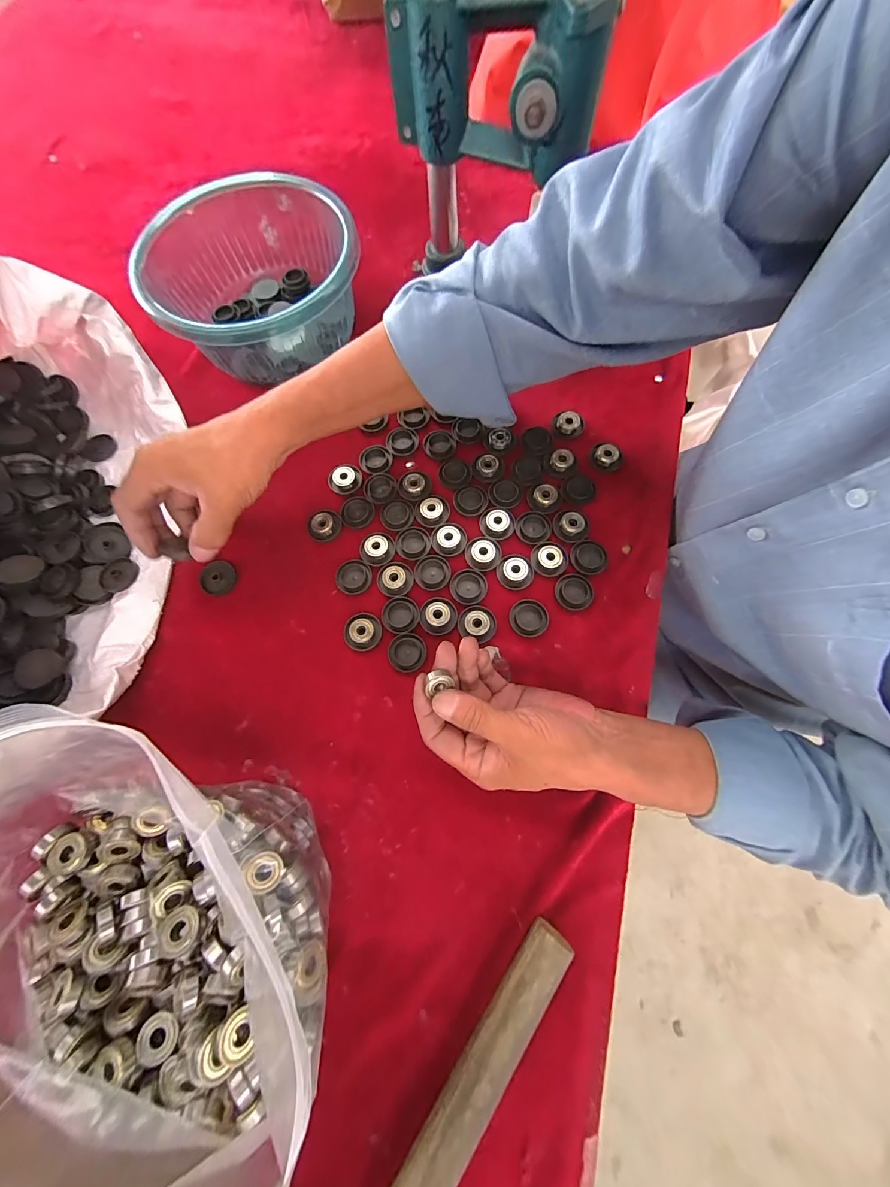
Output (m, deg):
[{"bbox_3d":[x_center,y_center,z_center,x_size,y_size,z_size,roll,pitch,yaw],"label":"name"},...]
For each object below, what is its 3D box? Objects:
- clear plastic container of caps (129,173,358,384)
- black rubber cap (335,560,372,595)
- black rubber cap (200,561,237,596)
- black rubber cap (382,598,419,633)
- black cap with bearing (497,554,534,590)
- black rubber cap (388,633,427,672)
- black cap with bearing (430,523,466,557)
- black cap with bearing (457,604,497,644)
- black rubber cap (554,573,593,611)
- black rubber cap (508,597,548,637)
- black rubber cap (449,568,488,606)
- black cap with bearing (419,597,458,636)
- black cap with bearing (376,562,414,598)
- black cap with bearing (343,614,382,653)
[{"bbox_3d":[-0.189,-0.317,0.398,0.201,0.089,0.204,-15,73,-3],"label":"clear plastic container of caps"},{"bbox_3d":[-0.085,-0.016,0.352,0.032,0.004,0.034,-1,73,2],"label":"black rubber cap"},{"bbox_3d":[-0.211,-0.015,0.351,0.031,0.009,0.030,-1,73,2],"label":"black rubber cap"},{"bbox_3d":[-0.040,0.019,0.336,0.032,0.004,0.032,-1,73,2],"label":"black rubber cap"},{"bbox_3d":[0.064,-0.021,0.343,0.032,0.009,0.031,-1,73,2],"label":"black cap with bearing"},{"bbox_3d":[-0.033,0.051,0.328,0.032,0.004,0.032,-1,73,2],"label":"black rubber cap"},{"bbox_3d":[0.003,-0.052,0.354,0.032,0.007,0.033,-1,73,2],"label":"black cap with bearing"},{"bbox_3d":[0.029,0.025,0.332,0.033,0.009,0.029,18,74,7],"label":"black cap with bearing"},{"bbox_3d":[0.116,-0.002,0.338,0.032,0.008,0.033,-1,73,2],"label":"black rubber cap"},{"bbox_3d":[0.075,0.021,0.334,0.033,0.004,0.033,-1,73,2],"label":"black rubber cap"},{"bbox_3d":[0.022,-0.006,0.344,0.033,0.007,0.033,-1,73,2],"label":"black rubber cap"},{"bbox_3d":[-0.006,0.019,0.333,0.033,0.007,0.033,-1,73,2],"label":"black cap with bearing"},{"bbox_3d":[-0.046,-0.014,0.345,0.032,0.007,0.033,-1,73,2],"label":"black cap with bearing"},{"bbox_3d":[-0.074,0.034,0.335,0.033,0.008,0.033,-1,73,2],"label":"black cap with bearing"}]

